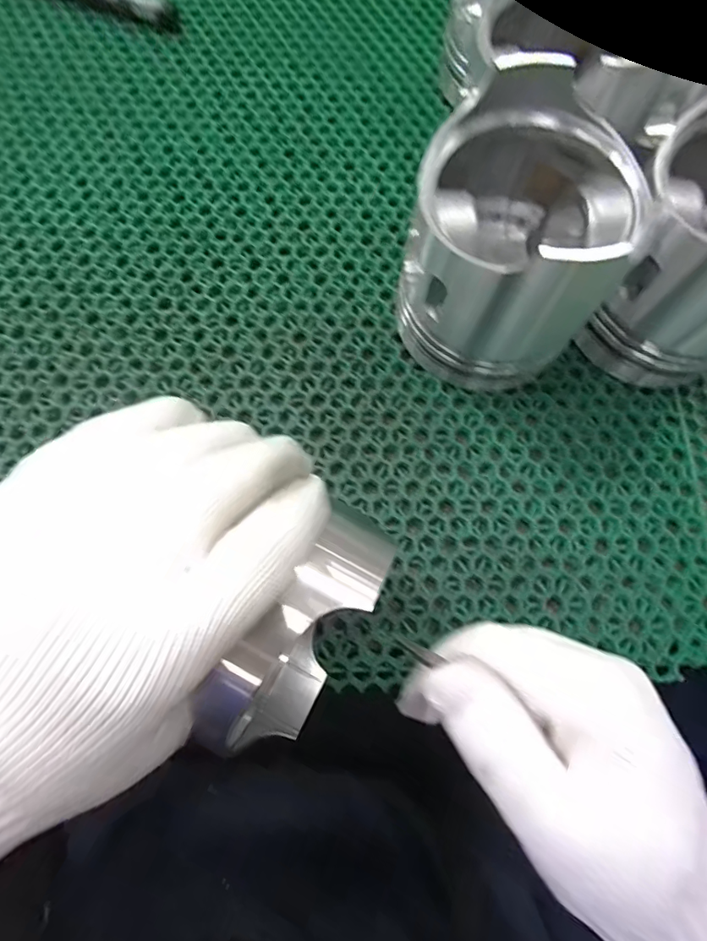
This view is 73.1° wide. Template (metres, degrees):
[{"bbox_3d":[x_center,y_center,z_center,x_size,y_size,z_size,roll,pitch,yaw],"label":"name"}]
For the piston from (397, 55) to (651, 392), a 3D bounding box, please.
[{"bbox_3d":[0.079,-0.112,0.248,0.100,0.103,0.102,16,74,2],"label":"piston"}]

